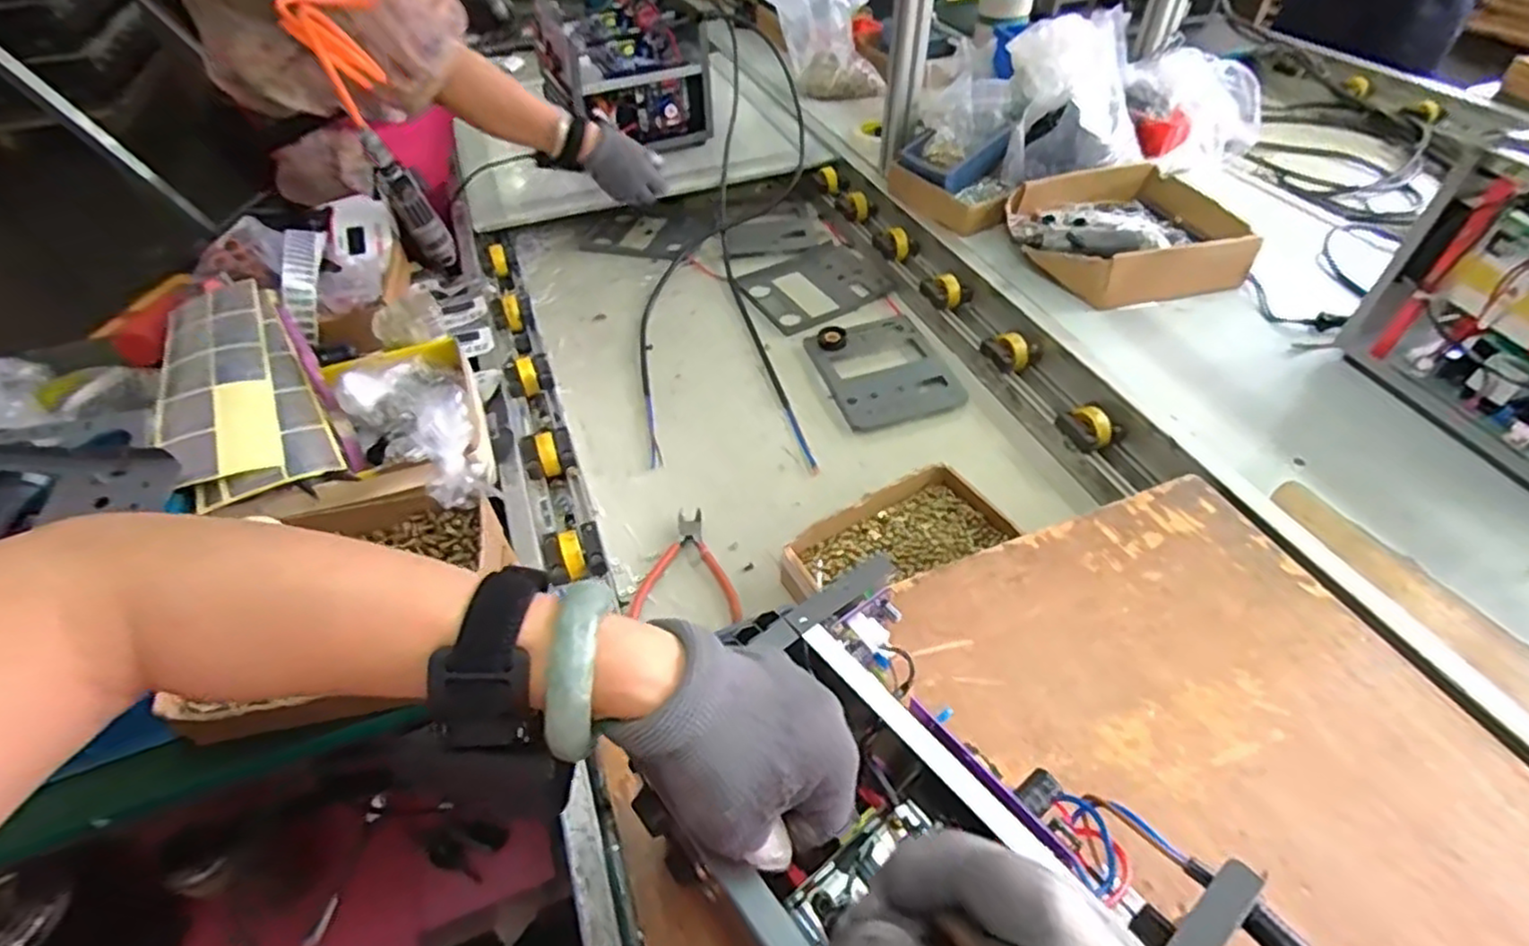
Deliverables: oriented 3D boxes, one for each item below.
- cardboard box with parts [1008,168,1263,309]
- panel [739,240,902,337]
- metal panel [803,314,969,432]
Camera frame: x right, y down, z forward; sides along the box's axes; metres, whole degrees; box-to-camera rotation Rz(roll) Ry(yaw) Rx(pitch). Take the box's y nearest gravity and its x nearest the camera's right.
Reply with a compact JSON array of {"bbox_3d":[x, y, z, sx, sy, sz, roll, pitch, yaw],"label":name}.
[{"bbox_3d":[0.479,-0.317,0.929,0.290,0.065,0.240,-11,47,-8],"label":"cardboard box with parts"},{"bbox_3d":[0.076,-0.282,1.056,0.205,0.011,0.186,-29,50,-19],"label":"panel"},{"bbox_3d":[0.152,-0.133,0.906,0.155,0.015,0.188,-14,48,-11],"label":"metal panel"}]

